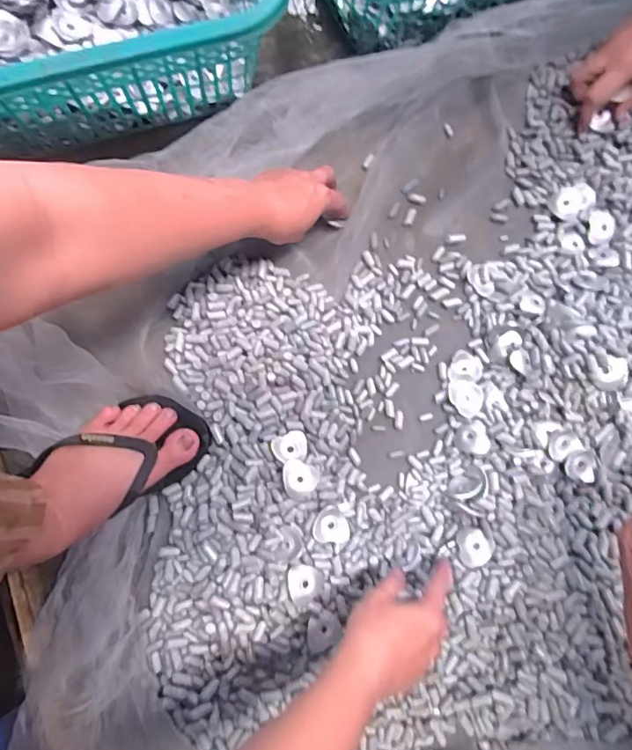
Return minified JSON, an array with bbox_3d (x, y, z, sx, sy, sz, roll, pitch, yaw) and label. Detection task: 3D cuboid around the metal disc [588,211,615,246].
[{"bbox_3d":[0.327,-0.168,0.572,0.027,0.004,0.038,0,89,16],"label":"metal disc"}]

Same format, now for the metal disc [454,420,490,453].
[{"bbox_3d":[0.162,0.067,0.521,0.033,0.005,0.035,-11,59,19],"label":"metal disc"}]

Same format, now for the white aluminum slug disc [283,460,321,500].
[{"bbox_3d":[-0.014,0.101,0.485,0.034,0.010,0.037,0,80,-1],"label":"white aluminum slug disc"}]

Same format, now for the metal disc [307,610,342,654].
[{"bbox_3d":[0.007,0.245,0.476,0.032,0.004,0.033,-12,80,-3],"label":"metal disc"}]

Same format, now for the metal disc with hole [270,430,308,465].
[{"bbox_3d":[-0.026,0.072,0.495,0.034,0.004,0.030,-8,64,-7],"label":"metal disc with hole"}]

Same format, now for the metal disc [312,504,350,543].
[{"bbox_3d":[0.015,0.147,0.480,0.035,0.007,0.034,0,80,-1],"label":"metal disc"}]

